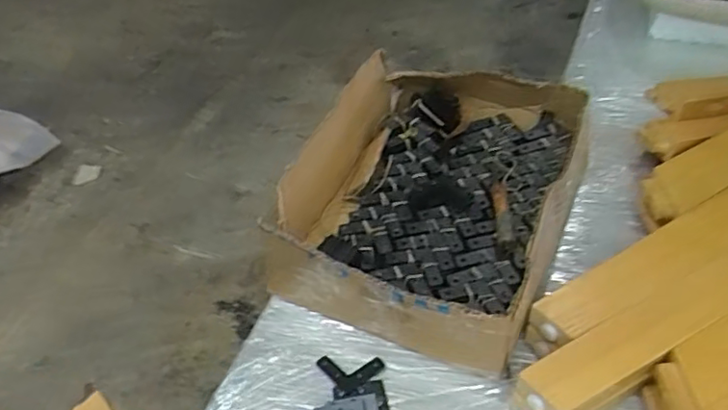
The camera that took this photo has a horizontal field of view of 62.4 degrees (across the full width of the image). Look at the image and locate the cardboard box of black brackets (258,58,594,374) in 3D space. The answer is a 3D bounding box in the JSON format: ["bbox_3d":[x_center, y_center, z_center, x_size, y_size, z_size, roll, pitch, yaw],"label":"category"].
[{"bbox_3d":[0.080,-0.013,0.665,0.263,0.111,0.348,16,49,21],"label":"cardboard box of black brackets"}]

